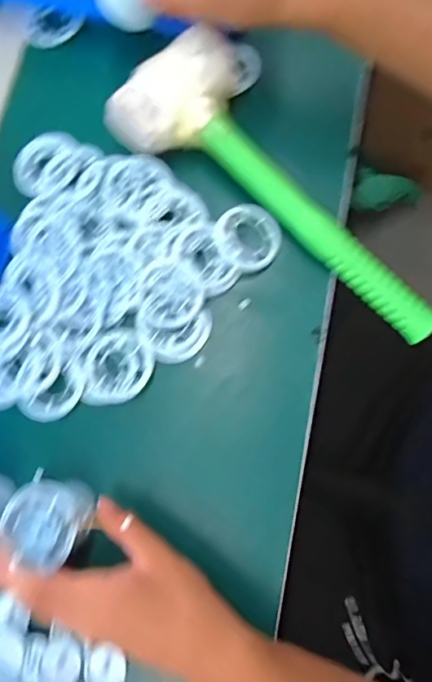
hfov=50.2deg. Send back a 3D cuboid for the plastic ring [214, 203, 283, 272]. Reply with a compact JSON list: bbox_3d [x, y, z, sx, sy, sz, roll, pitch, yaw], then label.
[{"bbox_3d":[0.029,-0.092,0.407,0.057,0.006,0.056,2,82,-17],"label":"plastic ring"}]

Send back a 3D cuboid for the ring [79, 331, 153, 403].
[{"bbox_3d":[-0.083,0.022,0.391,0.057,0.010,0.060,0,77,-1],"label":"ring"}]

